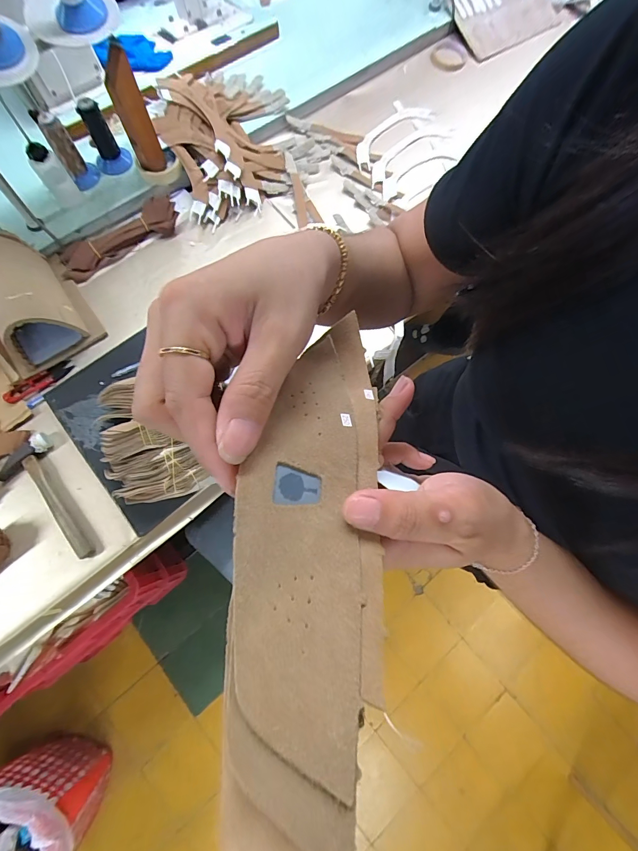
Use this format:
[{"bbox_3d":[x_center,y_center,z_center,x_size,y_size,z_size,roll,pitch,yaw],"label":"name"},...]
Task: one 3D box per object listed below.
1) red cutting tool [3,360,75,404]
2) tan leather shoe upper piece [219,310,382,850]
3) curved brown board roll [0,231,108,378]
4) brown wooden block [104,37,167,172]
[{"bbox_3d":[-0.492,-0.079,0.650,0.115,0.009,0.038,-32,80,-13],"label":"red cutting tool"},{"bbox_3d":[-0.002,0.035,0.155,0.057,0.023,0.217,7,55,0],"label":"tan leather shoe upper piece"},{"bbox_3d":[-0.505,-0.221,0.632,0.149,0.122,0.210,-35,81,-13],"label":"curved brown board roll"},{"bbox_3d":[-0.331,-0.555,0.666,0.056,0.207,0.042,-19,78,-10],"label":"brown wooden block"}]

